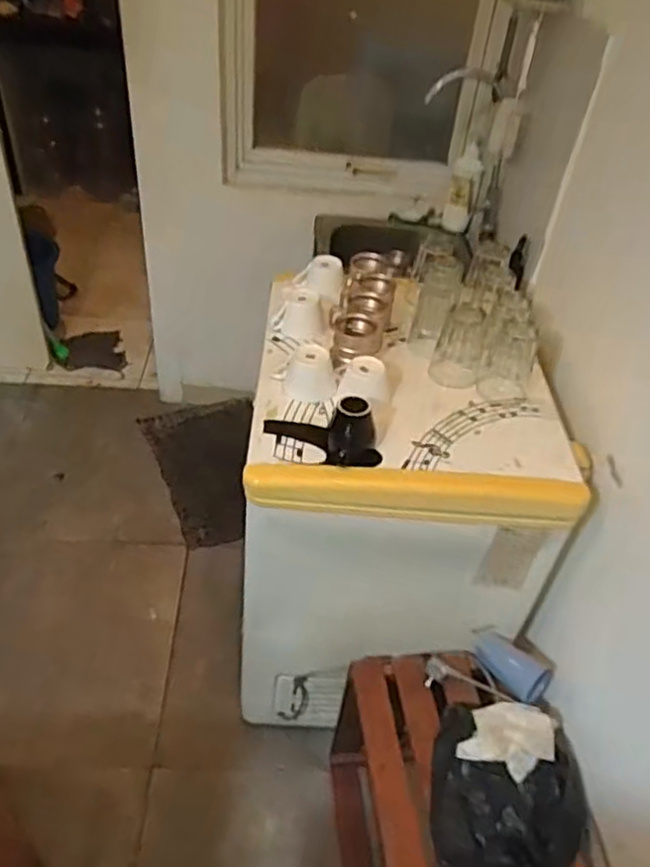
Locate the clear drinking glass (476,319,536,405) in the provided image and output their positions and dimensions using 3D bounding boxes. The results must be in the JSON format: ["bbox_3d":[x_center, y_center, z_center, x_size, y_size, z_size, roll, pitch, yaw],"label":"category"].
[{"bbox_3d":[0.315,-0.127,1.144,0.083,0.125,0.088,13,42,7],"label":"clear drinking glass"}]

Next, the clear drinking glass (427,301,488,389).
[{"bbox_3d":[0.237,-0.162,1.177,0.084,0.125,0.092,12,42,6],"label":"clear drinking glass"}]

